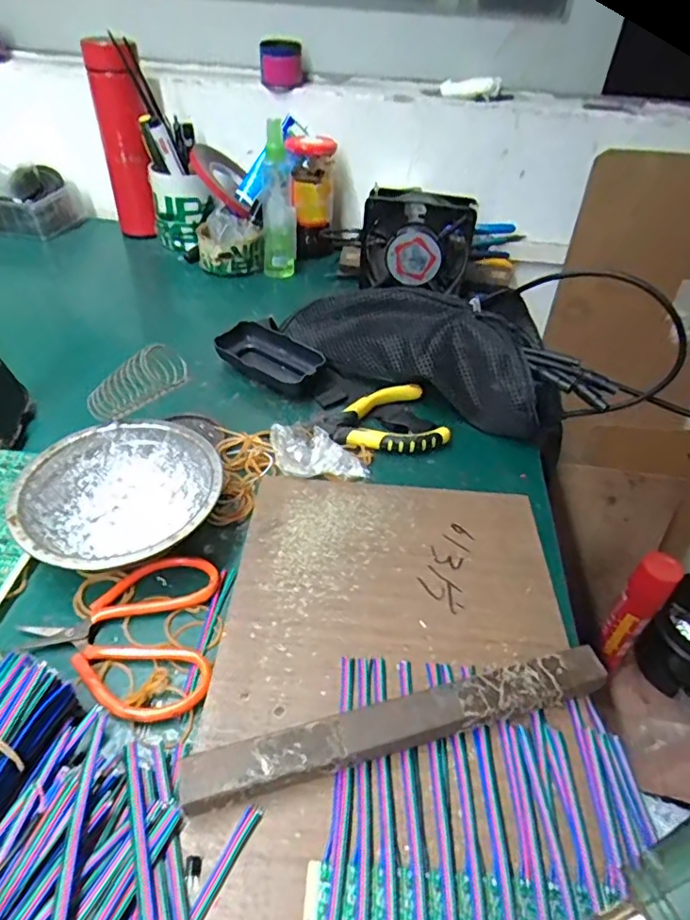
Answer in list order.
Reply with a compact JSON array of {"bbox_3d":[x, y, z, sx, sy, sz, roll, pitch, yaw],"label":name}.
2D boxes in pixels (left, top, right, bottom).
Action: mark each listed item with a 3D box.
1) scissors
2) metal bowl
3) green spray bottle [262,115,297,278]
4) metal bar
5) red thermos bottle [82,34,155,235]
[{"bbox_3d":[-0.129,0.097,0.314,0.106,0.005,0.097,0,42,-3],"label":"scissors"},{"bbox_3d":[-0.146,0.028,0.366,0.124,0.039,0.118,1,42,-1],"label":"metal bowl"},{"bbox_3d":[-0.082,-0.312,0.668,0.042,0.170,0.050,-3,42,-6],"label":"green spray bottle"},{"bbox_3d":[0.032,0.130,0.273,0.213,0.021,0.025,-10,43,-14],"label":"metal bar"},{"bbox_3d":[-0.273,-0.393,0.689,0.052,0.213,0.060,-14,44,-17],"label":"red thermos bottle"}]

